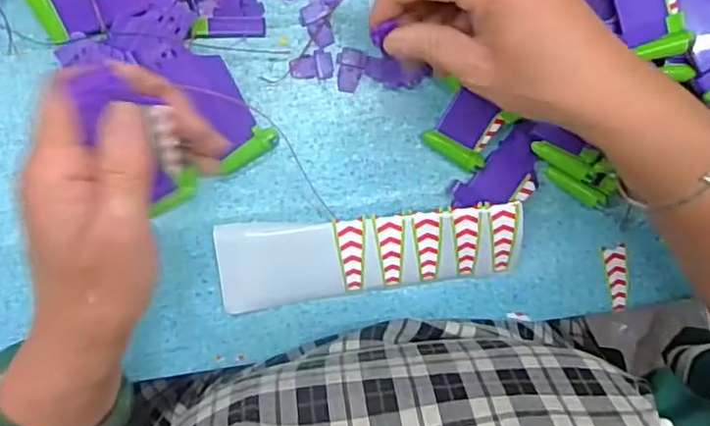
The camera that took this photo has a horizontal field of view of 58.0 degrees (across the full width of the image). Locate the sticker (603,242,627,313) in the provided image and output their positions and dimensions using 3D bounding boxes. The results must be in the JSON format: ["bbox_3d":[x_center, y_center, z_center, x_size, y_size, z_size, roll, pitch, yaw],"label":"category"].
[{"bbox_3d":[0.180,0.045,0.438,0.015,0.004,0.046,-12,99,-1],"label":"sticker"}]

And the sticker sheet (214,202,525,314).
[{"bbox_3d":[0.011,0.027,0.409,0.191,0.018,0.052,-6,97,-5],"label":"sticker sheet"}]

